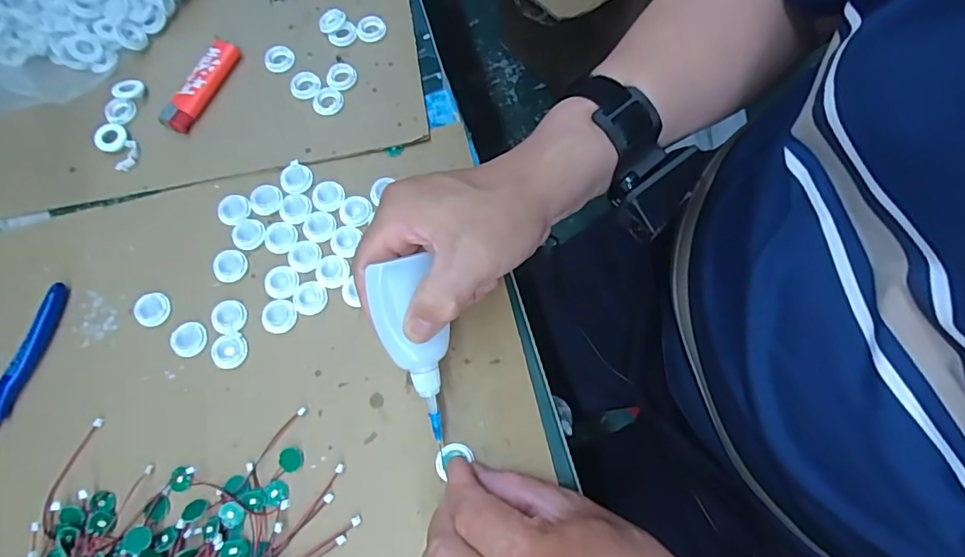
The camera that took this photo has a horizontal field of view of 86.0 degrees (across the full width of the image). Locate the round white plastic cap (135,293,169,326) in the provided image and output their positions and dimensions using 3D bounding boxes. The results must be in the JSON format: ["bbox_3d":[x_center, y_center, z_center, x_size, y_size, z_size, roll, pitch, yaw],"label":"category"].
[{"bbox_3d":[-0.225,0.021,0.352,0.022,0.005,0.022,-1,72,2],"label":"round white plastic cap"}]

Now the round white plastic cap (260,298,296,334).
[{"bbox_3d":[-0.136,0.025,0.347,0.021,0.005,0.023,-1,72,2],"label":"round white plastic cap"}]

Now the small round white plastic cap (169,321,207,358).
[{"bbox_3d":[-0.197,0.041,0.345,0.023,0.004,0.023,-1,72,2],"label":"small round white plastic cap"}]

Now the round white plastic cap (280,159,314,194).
[{"bbox_3d":[-0.135,-0.074,0.373,0.022,0.004,0.024,-1,72,2],"label":"round white plastic cap"}]

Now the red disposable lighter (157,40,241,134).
[{"bbox_3d":[-0.216,-0.149,0.398,0.025,0.010,0.080,28,75,11],"label":"red disposable lighter"}]

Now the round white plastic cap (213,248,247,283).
[{"bbox_3d":[-0.175,-0.009,0.358,0.022,0.006,0.020,-1,72,2],"label":"round white plastic cap"}]

